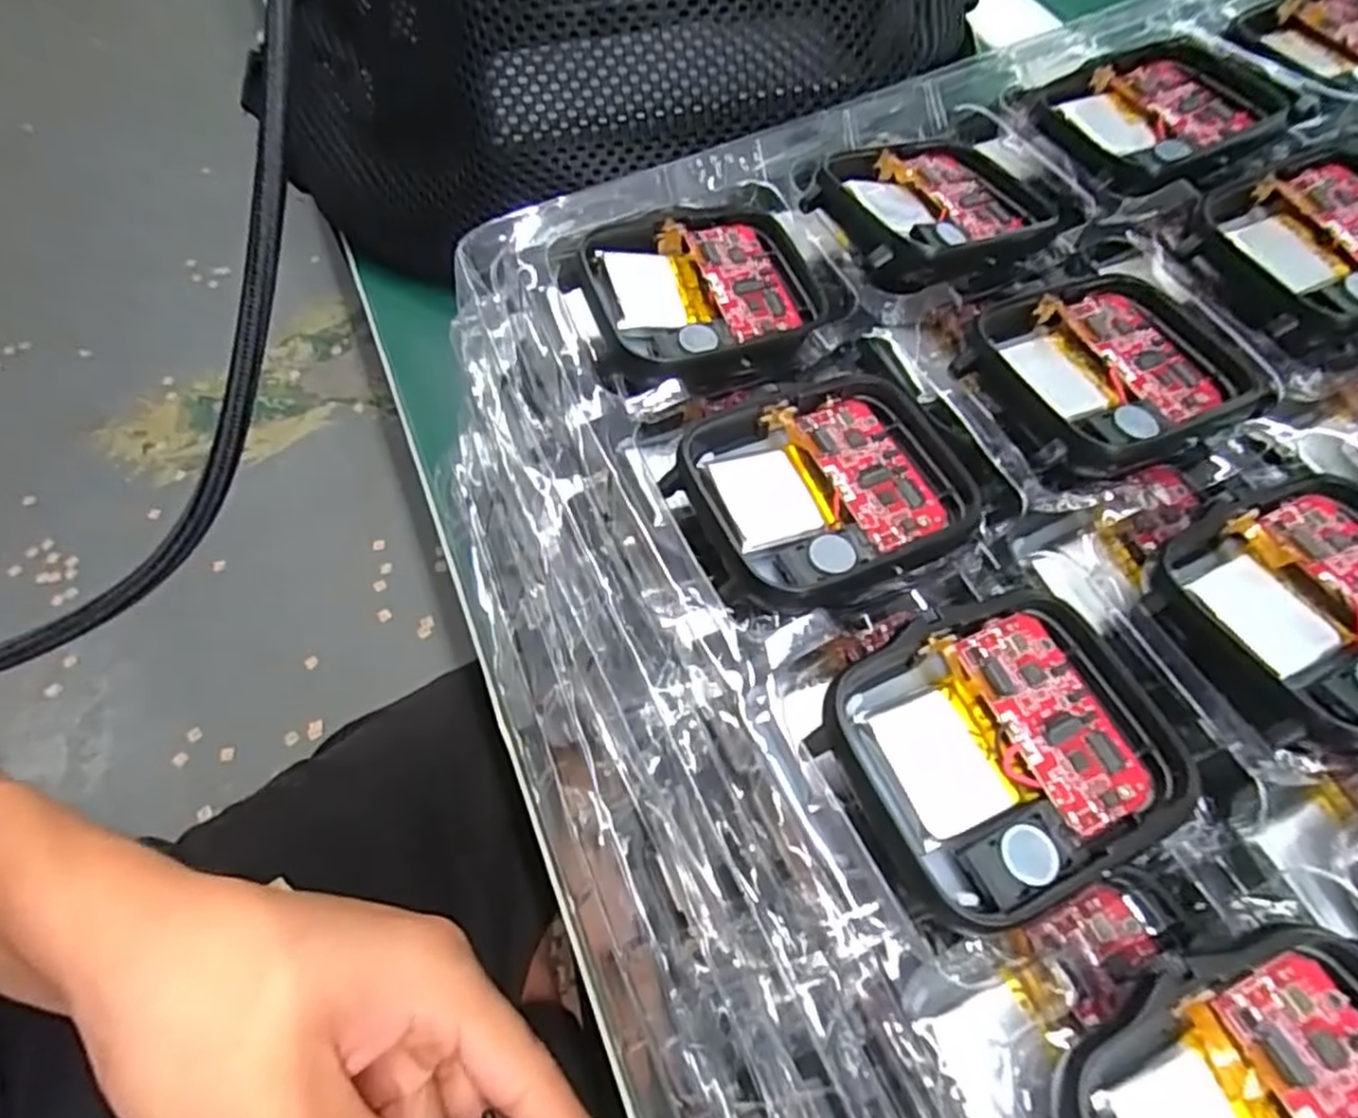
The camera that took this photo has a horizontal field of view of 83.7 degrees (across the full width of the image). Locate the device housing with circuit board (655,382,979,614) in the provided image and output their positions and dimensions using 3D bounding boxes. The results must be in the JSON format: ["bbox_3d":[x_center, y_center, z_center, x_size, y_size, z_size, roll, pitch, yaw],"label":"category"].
[{"bbox_3d":[0.024,-0.012,0.125,0.047,0.009,0.037,-25,64,-12],"label":"device housing with circuit board"}]

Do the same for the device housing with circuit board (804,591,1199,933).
[{"bbox_3d":[0.045,0.025,0.104,0.046,0.006,0.037,-23,64,-11],"label":"device housing with circuit board"}]

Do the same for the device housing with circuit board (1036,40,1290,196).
[{"bbox_3d":[0.105,-0.097,0.164,0.048,0.006,0.038,-22,64,-11],"label":"device housing with circuit board"}]

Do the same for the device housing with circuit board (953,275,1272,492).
[{"bbox_3d":[0.076,-0.034,0.134,0.050,0.008,0.037,-21,63,-10],"label":"device housing with circuit board"}]

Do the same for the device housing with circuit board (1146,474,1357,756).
[{"bbox_3d":[0.096,0.006,0.112,0.048,0.004,0.037,-23,64,-11],"label":"device housing with circuit board"}]

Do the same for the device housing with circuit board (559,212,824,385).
[{"bbox_3d":[0.005,-0.050,0.146,0.047,0.010,0.038,-18,63,-9],"label":"device housing with circuit board"}]

